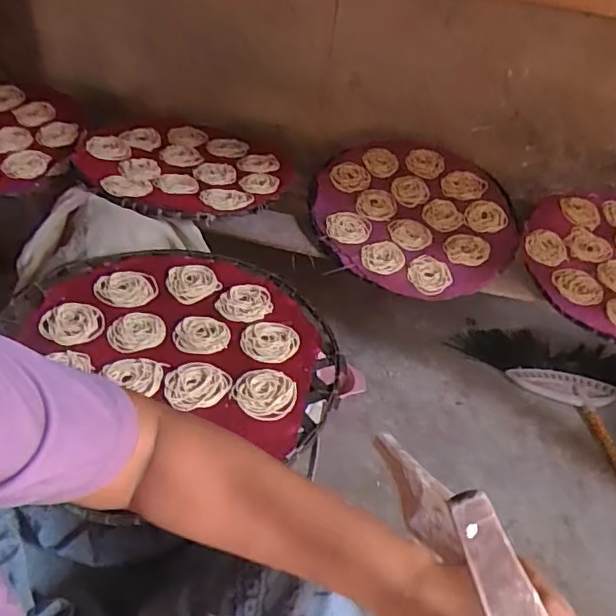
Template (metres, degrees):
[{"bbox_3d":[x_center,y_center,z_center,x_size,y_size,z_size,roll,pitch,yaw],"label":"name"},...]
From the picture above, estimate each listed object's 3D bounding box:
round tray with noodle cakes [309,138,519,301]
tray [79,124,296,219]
[{"bbox_3d":[0.186,-0.164,0.982,0.353,0.019,0.344,2,56,-3],"label":"round tray with noodle cakes"},{"bbox_3d":[-0.198,-0.240,0.952,0.306,0.037,0.320,4,41,-3],"label":"tray"}]

